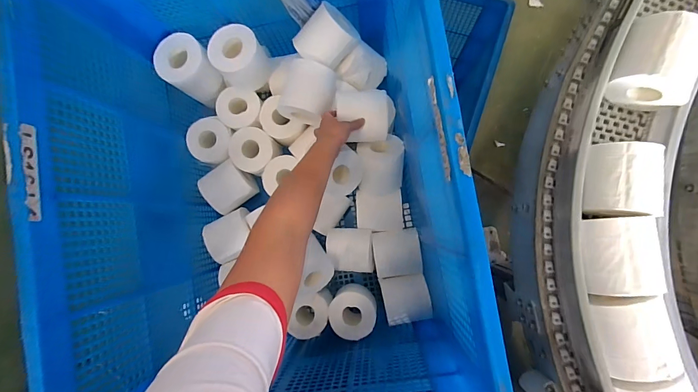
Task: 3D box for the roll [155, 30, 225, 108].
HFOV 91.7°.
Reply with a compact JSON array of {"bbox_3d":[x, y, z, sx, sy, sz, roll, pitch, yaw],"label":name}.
[{"bbox_3d":[-0.358,-0.288,0.778,0.106,0.134,0.104,0,85,5],"label":"roll"}]

